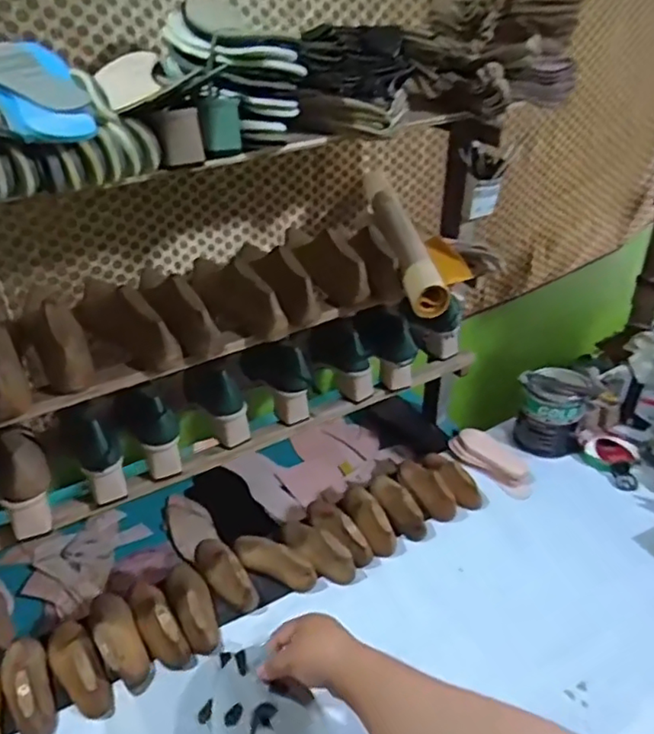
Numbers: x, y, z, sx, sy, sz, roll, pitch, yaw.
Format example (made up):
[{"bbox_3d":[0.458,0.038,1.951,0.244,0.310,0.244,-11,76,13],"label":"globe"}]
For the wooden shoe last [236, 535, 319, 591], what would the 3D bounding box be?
[{"bbox_3d":[-0.077,0.280,0.862,0.133,0.050,0.053,20,38,23],"label":"wooden shoe last"}]

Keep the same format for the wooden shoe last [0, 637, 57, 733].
[{"bbox_3d":[-0.358,0.373,0.708,0.054,0.044,0.135,-19,40,-28],"label":"wooden shoe last"}]

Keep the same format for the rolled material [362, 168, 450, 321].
[{"bbox_3d":[0.120,-0.228,0.995,0.061,0.065,0.453,-3,33,-4],"label":"rolled material"}]

